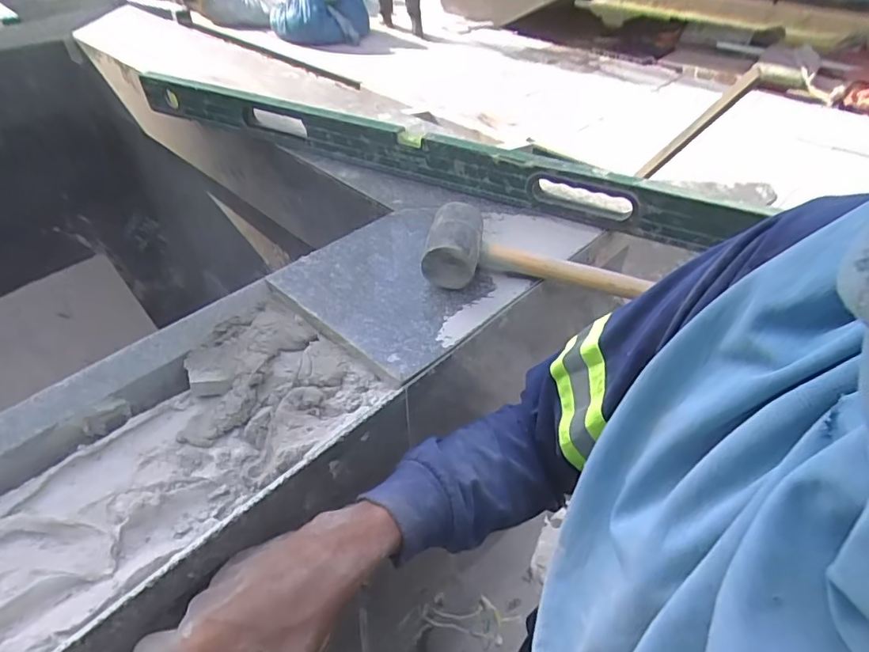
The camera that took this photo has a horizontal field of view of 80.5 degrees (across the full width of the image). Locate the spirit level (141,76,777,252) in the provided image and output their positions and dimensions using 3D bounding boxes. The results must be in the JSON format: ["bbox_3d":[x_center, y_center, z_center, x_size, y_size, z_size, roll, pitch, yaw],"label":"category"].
[{"bbox_3d":[-0.058,-0.236,0.679,0.872,0.063,0.036,19,46,20],"label":"spirit level"}]

